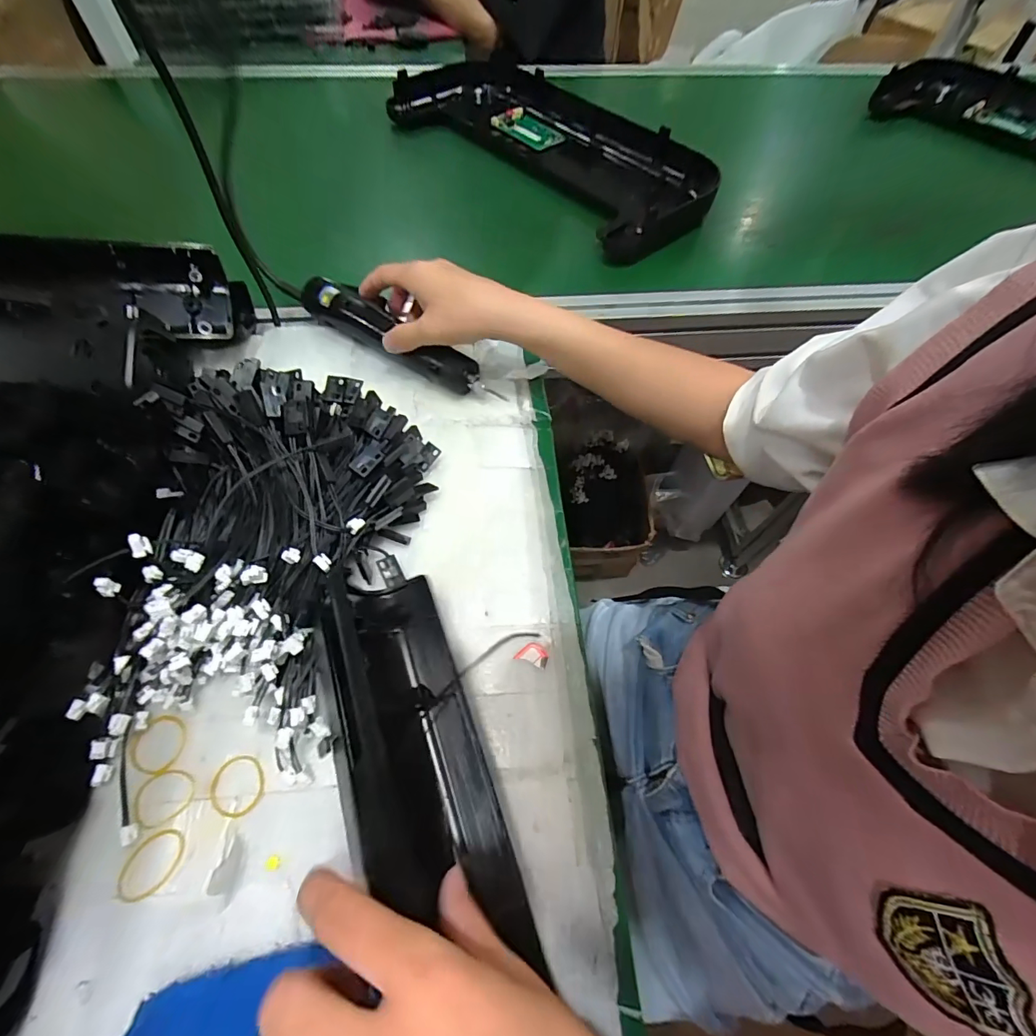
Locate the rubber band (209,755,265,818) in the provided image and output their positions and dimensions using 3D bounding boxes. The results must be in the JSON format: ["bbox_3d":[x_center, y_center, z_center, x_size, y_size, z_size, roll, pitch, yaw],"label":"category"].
[{"bbox_3d":[-0.161,0.153,0.265,0.029,0.004,0.031,3,60,0],"label":"rubber band"}]

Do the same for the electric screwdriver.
[{"bbox_3d":[-0.120,-0.172,0.428,0.196,0.032,0.036,32,63,13],"label":"electric screwdriver"}]

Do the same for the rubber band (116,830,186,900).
[{"bbox_3d":[-0.195,0.184,0.245,0.024,0.004,0.036,38,66,18],"label":"rubber band"}]

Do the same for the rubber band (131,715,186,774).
[{"bbox_3d":[-0.212,0.134,0.274,0.029,0.004,0.029,1,60,-1],"label":"rubber band"}]

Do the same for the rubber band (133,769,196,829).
[{"bbox_3d":[-0.200,0.157,0.260,0.032,0.004,0.027,-19,62,-12],"label":"rubber band"}]

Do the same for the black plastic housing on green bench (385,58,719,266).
[{"bbox_3d":[0.041,-0.506,0.633,0.211,0.059,0.496,-36,67,-20],"label":"black plastic housing on green bench"}]

